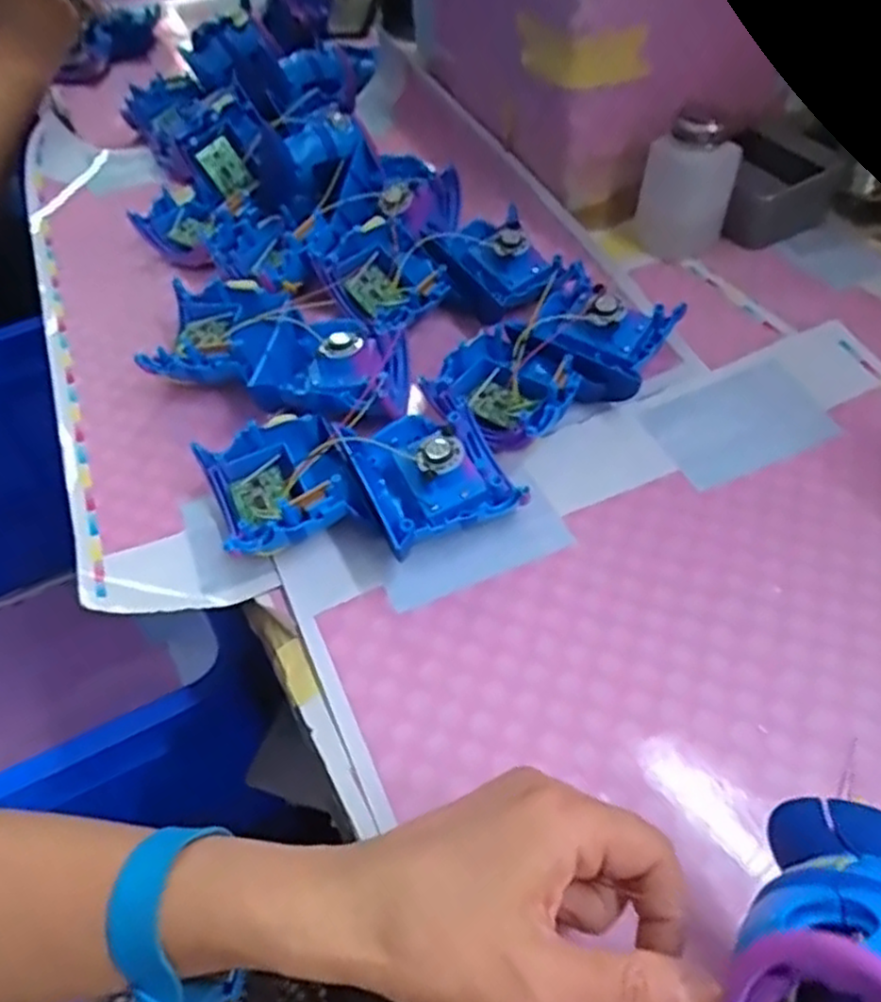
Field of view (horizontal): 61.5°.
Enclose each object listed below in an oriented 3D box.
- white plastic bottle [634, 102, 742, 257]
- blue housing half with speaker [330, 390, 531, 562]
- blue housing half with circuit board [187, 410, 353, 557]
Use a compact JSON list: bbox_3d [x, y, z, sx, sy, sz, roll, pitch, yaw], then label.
[{"bbox_3d":[0.189,-0.243,0.570,0.060,0.097,0.051,-20,52,-13],"label":"white plastic bottle"},{"bbox_3d":[-0.004,-0.016,0.424,0.085,0.044,0.099,-21,52,-14],"label":"blue housing half with speaker"},{"bbox_3d":[-0.092,-0.007,0.423,0.072,0.041,0.080,-20,52,-13],"label":"blue housing half with circuit board"}]

